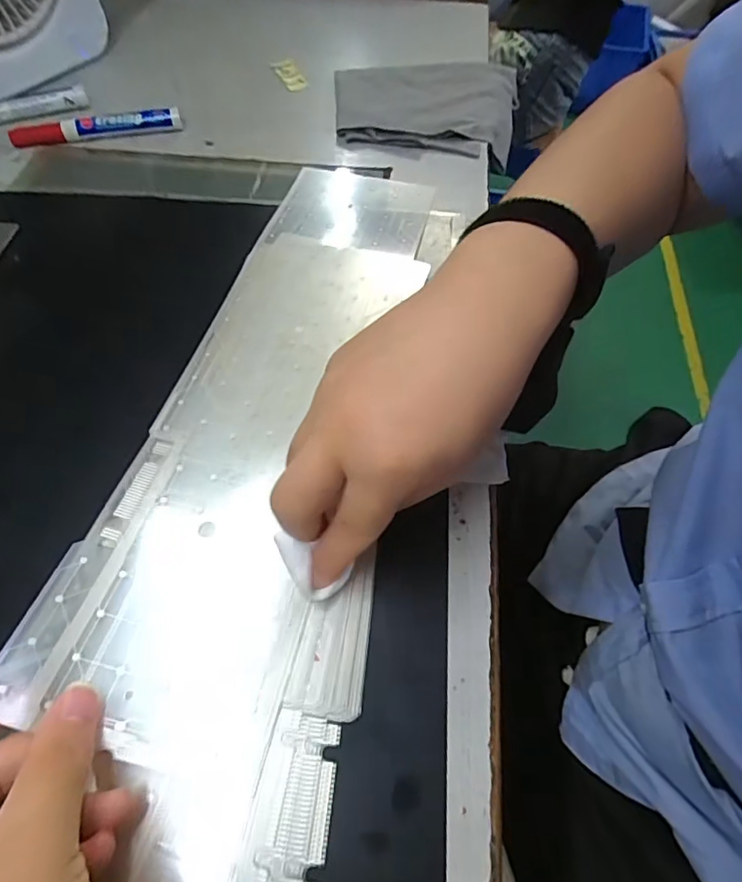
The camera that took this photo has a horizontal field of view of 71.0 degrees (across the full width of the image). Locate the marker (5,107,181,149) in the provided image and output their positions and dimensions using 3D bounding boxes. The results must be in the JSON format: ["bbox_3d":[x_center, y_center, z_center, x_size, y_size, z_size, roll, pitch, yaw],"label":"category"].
[{"bbox_3d":[-0.236,-0.267,0.446,0.141,0.020,0.017,-8,57,-6],"label":"marker"}]

